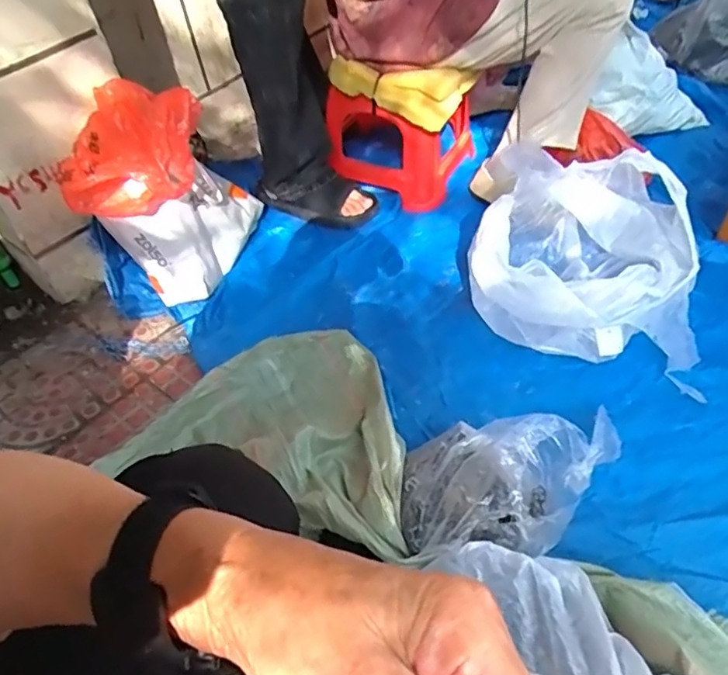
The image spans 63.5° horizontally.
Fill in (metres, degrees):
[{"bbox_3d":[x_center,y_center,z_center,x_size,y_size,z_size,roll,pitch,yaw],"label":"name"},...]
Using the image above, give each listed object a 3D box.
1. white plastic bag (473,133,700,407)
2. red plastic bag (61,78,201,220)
[{"bbox_3d":[0.406,-0.170,1.058,0.384,0.199,0.410,9,50,16],"label":"white plastic bag"},{"bbox_3d":[-0.401,-0.338,1.038,0.234,0.152,0.192,-5,48,4],"label":"red plastic bag"}]

